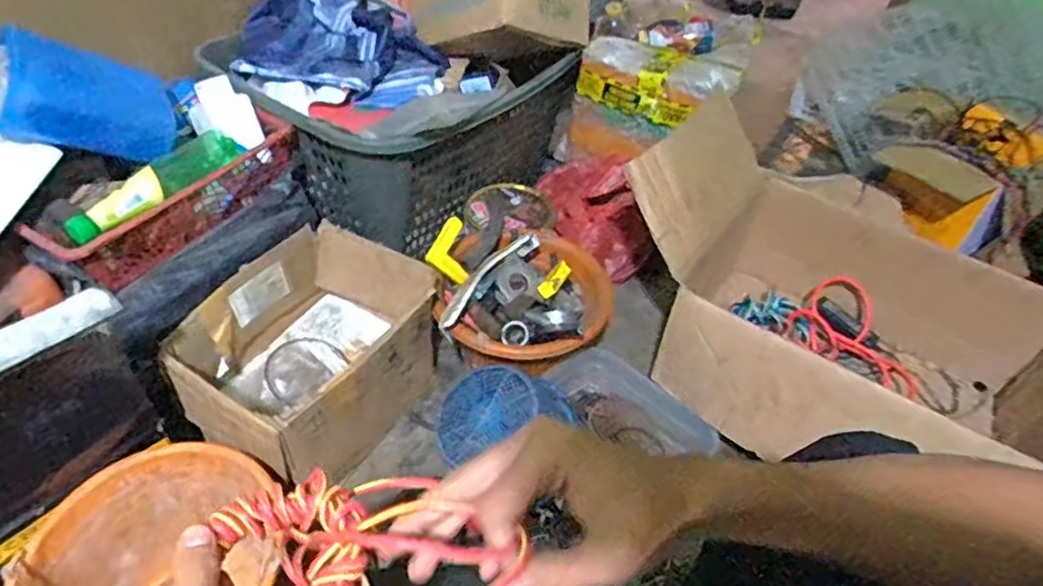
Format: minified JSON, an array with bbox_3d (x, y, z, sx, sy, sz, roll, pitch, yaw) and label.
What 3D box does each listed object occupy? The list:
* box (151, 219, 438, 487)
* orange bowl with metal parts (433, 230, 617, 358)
[{"bbox_3d":[-0.281,0.083,0.899,0.227,0.187,0.312,26,49,18],"label":"box"},{"bbox_3d":[0.010,-0.001,0.955,0.235,0.084,0.232,3,45,-3],"label":"orange bowl with metal parts"}]

